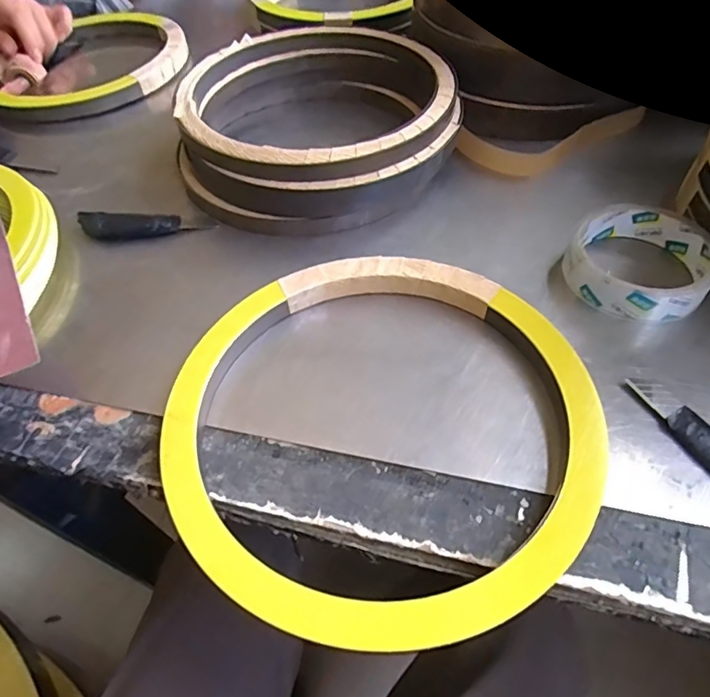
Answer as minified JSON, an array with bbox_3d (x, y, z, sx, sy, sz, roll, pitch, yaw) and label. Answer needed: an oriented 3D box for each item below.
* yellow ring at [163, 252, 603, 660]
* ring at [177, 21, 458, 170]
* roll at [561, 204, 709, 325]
[{"bbox_3d":[0.012,0.035,0.279,0.216,0.020,0.227,-2,52,3],"label":"yellow ring"},{"bbox_3d":[-0.032,-0.216,0.424,0.216,0.021,0.238,-9,52,-3],"label":"ring"},{"bbox_3d":[0.186,-0.056,0.338,0.086,0.029,0.086,-2,52,3],"label":"roll"}]

